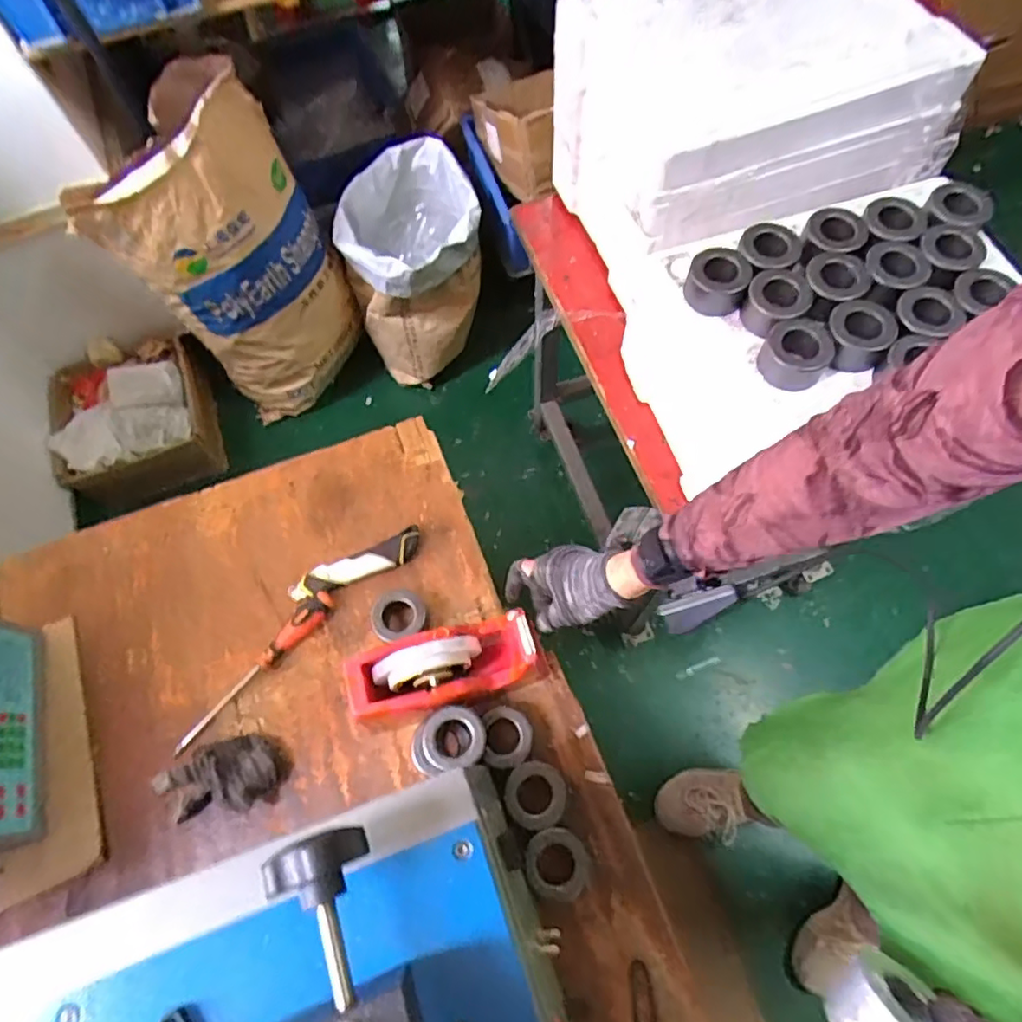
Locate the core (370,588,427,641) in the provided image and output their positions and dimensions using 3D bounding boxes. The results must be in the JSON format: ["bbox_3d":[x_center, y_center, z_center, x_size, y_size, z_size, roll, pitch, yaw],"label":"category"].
[{"bbox_3d":[-0.127,0.116,0.693,0.059,0.037,0.067,-6,67,0],"label":"core"}]

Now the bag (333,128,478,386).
[{"bbox_3d":[-0.232,-0.599,1.492,0.313,0.366,0.353,-18,68,-5],"label":"bag"}]

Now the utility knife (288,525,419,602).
[{"bbox_3d":[-0.187,0.068,0.736,0.165,0.018,0.038,-23,68,-7],"label":"utility knife"}]

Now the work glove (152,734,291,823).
[{"bbox_3d":[-0.291,0.268,0.620,0.111,0.062,0.075,-5,67,0],"label":"work glove"}]

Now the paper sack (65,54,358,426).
[{"bbox_3d":[-0.589,-0.526,1.312,0.392,0.584,0.312,-40,71,-13],"label":"paper sack"}]

